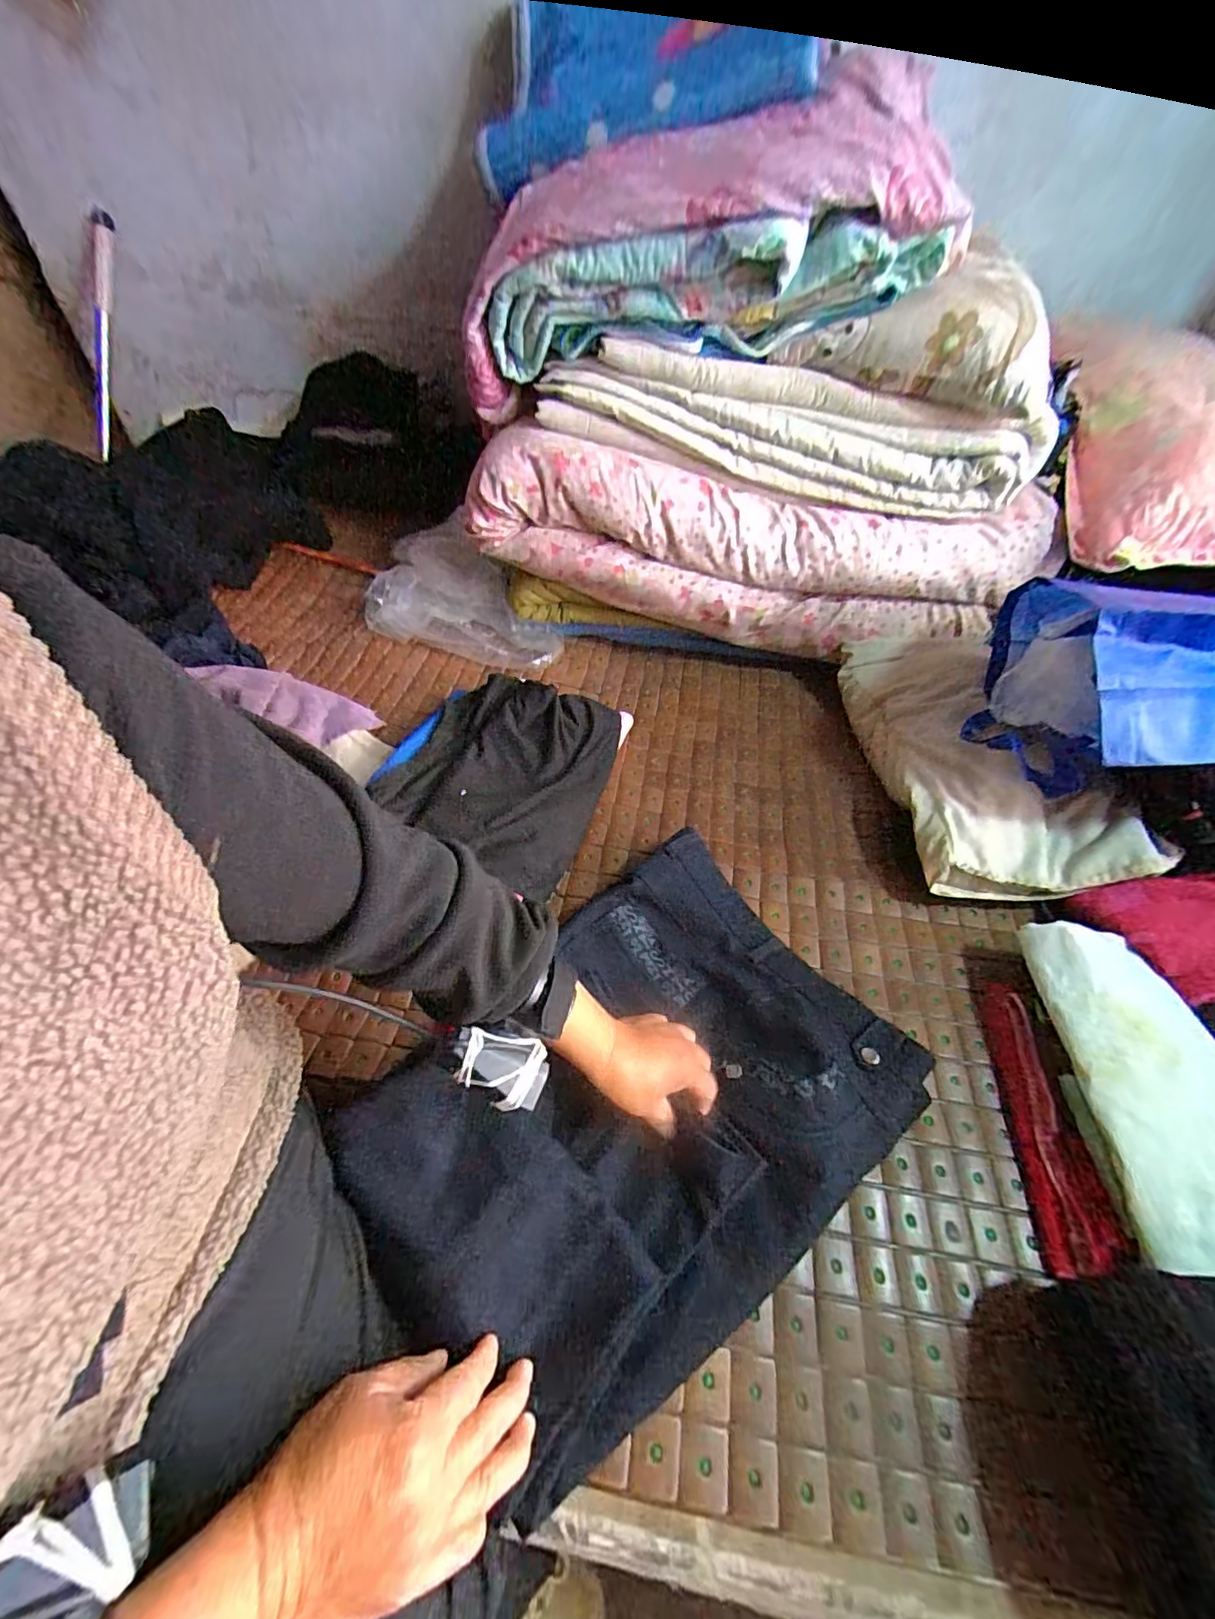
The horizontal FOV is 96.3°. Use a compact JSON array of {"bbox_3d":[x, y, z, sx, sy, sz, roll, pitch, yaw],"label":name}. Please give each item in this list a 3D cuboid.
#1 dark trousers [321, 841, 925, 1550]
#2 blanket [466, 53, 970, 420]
[{"bbox_3d":[0.020,0.228,0.459,0.411,0.055,0.314,-28,59,-23],"label":"dark trousers"},{"bbox_3d":[0.092,-0.680,0.648,0.581,0.181,0.304,-6,49,18],"label":"blanket"}]

